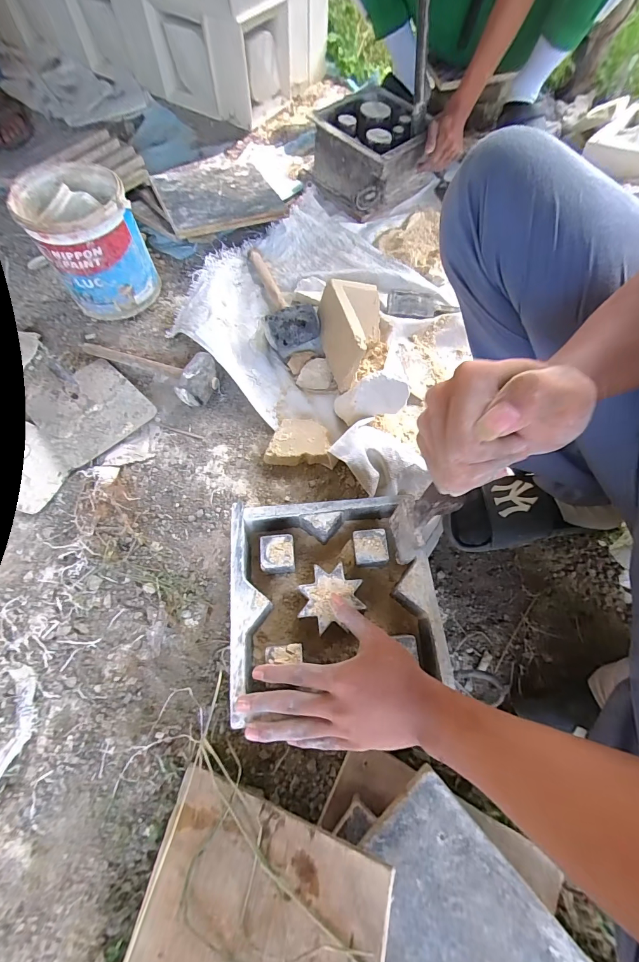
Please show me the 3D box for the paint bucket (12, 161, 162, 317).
[{"bbox_3d":[-0.417,-0.441,0.699,0.163,0.191,0.177,-23,68,-8],"label":"paint bucket"}]

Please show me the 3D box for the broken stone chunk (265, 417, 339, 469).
[{"bbox_3d":[-0.031,-0.068,0.627,0.113,0.030,0.080,1,67,2],"label":"broken stone chunk"}]

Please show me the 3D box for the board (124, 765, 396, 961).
[{"bbox_3d":[-0.074,0.442,0.325,0.245,0.011,0.239,-2,56,28],"label":"board"}]

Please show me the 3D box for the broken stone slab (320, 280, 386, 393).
[{"bbox_3d":[0.080,-0.273,0.694,0.131,0.107,0.191,-7,60,-24],"label":"broken stone slab"}]

